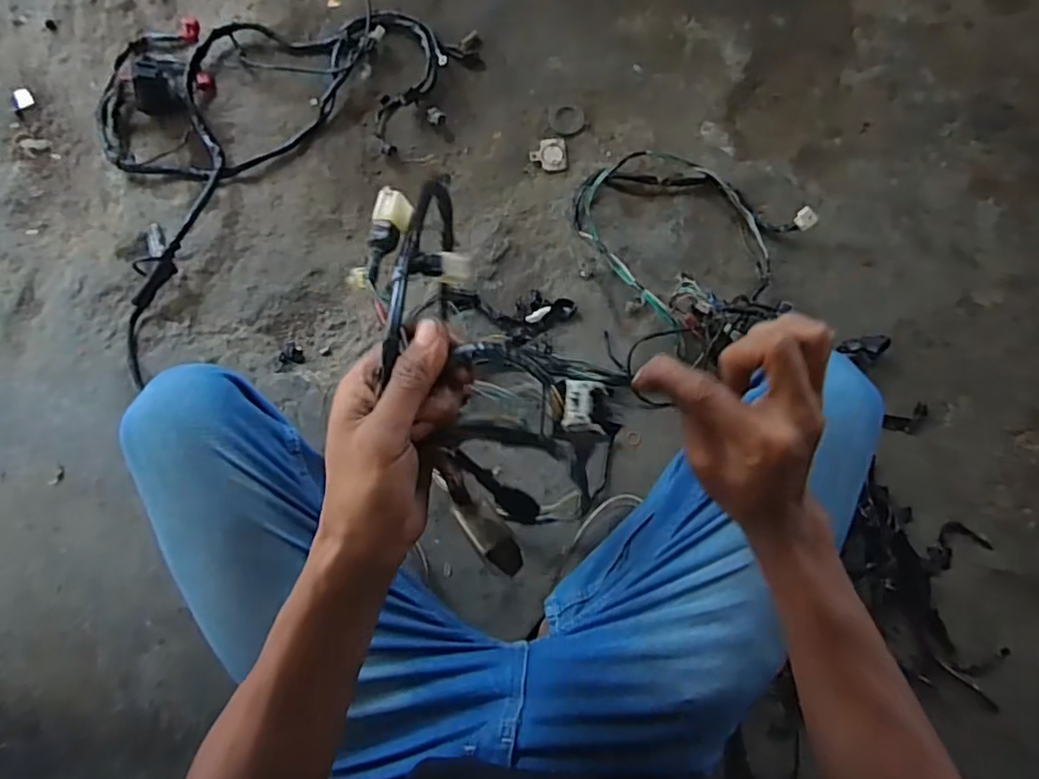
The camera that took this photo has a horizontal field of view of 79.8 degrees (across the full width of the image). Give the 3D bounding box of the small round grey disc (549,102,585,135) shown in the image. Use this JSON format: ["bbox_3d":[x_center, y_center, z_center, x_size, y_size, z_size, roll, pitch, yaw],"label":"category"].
[{"bbox_3d":[0.071,-0.411,0.940,0.054,0.004,0.051,0,82,0],"label":"small round grey disc"}]

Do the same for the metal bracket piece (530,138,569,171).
[{"bbox_3d":[0.044,-0.353,0.933,0.055,0.004,0.052,-4,82,-1],"label":"metal bracket piece"}]

